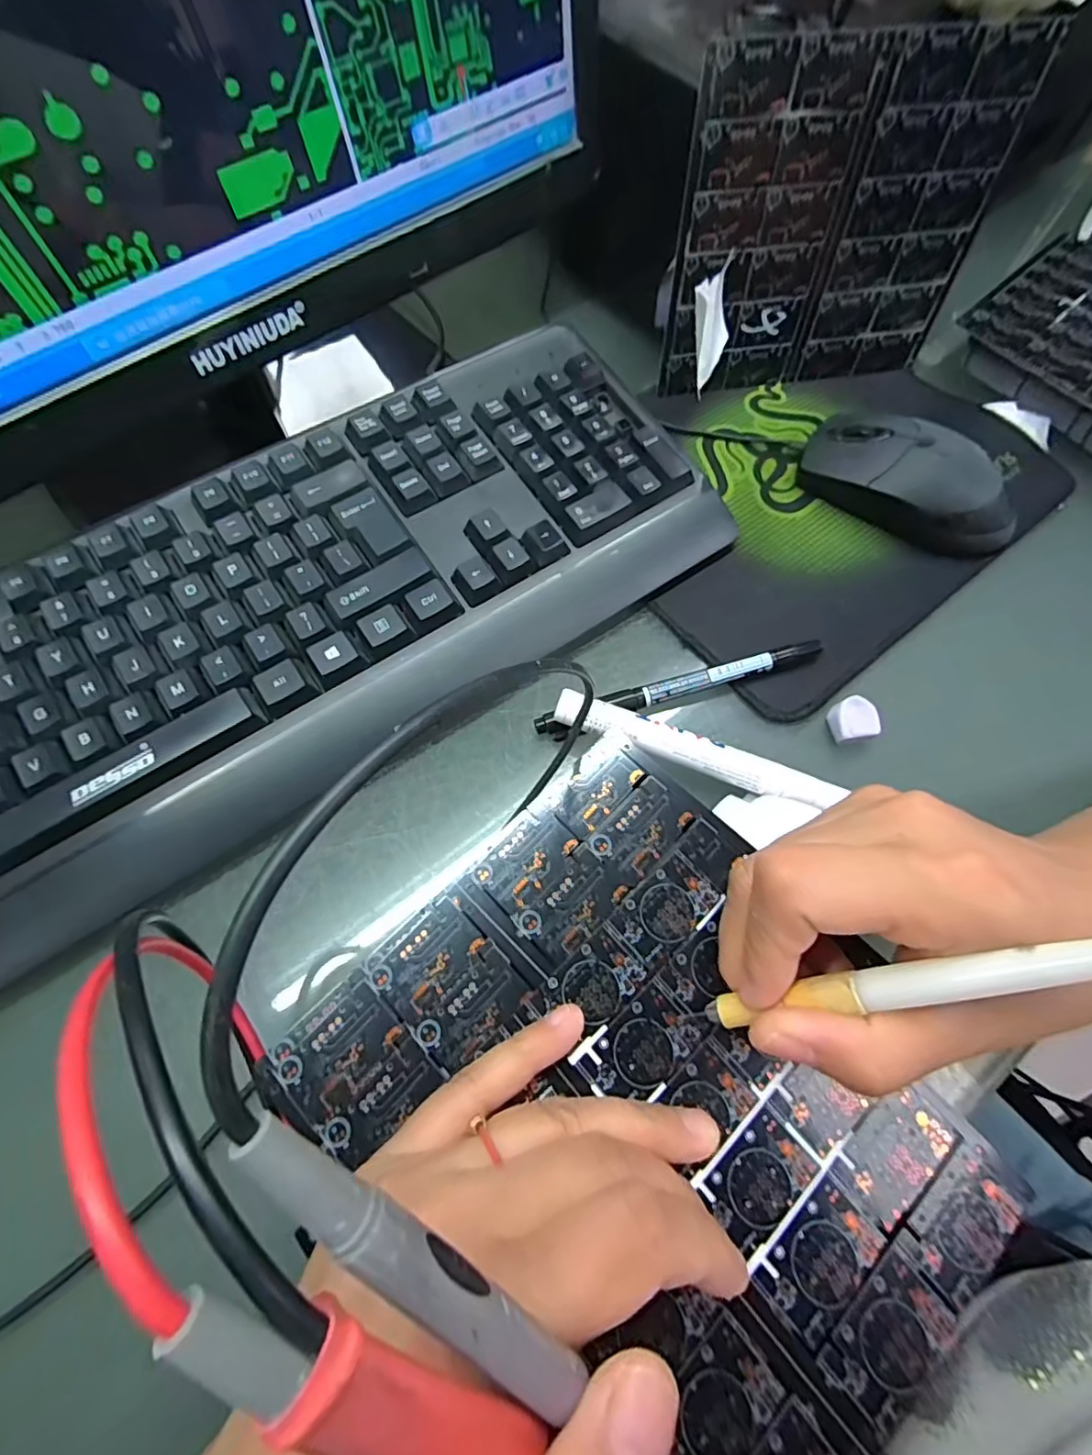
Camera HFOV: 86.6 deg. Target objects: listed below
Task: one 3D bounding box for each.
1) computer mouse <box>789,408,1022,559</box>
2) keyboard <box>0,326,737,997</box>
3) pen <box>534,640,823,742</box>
[{"bbox_3d":[0.194,-0.130,0.308,0.113,0.037,0.056,37,70,14],"label":"computer mouse"},{"bbox_3d":[-0.121,-0.049,0.264,0.425,0.042,0.158,-34,71,-15],"label":"keyboard"},{"bbox_3d":[0.064,-0.019,0.272,0.141,0.013,0.011,-16,68,-8],"label":"pen"}]

